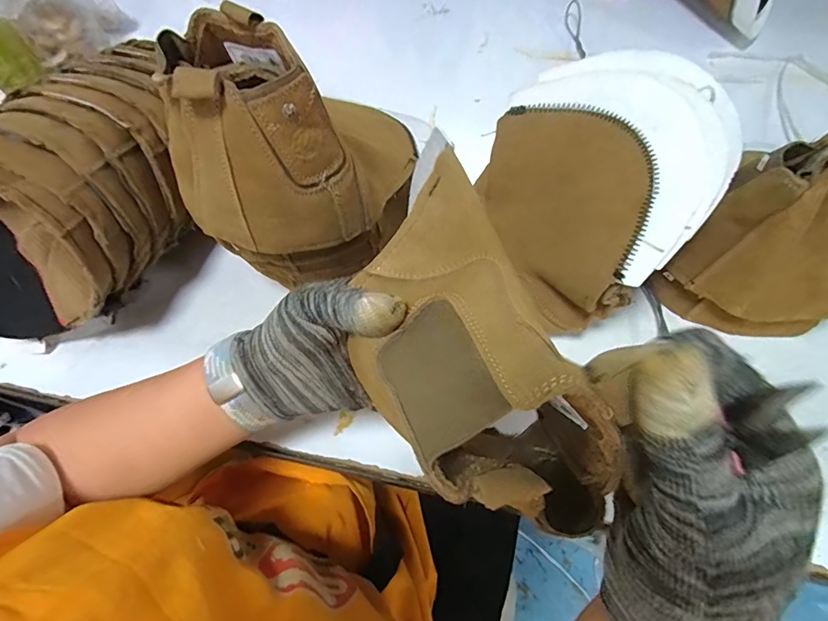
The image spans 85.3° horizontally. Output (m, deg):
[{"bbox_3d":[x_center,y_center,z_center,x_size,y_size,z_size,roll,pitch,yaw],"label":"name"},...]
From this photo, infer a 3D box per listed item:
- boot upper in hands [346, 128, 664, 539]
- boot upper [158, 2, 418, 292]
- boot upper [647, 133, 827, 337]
[{"bbox_3d":[0.015,0.006,0.217,0.086,0.069,0.192,-18,53,-6],"label":"boot upper in hands"},{"bbox_3d":[-0.095,-0.101,0.341,0.145,0.192,0.116,19,65,13],"label":"boot upper"},{"bbox_3d":[0.278,-0.047,0.344,0.129,0.178,0.091,-10,62,-2],"label":"boot upper"}]

